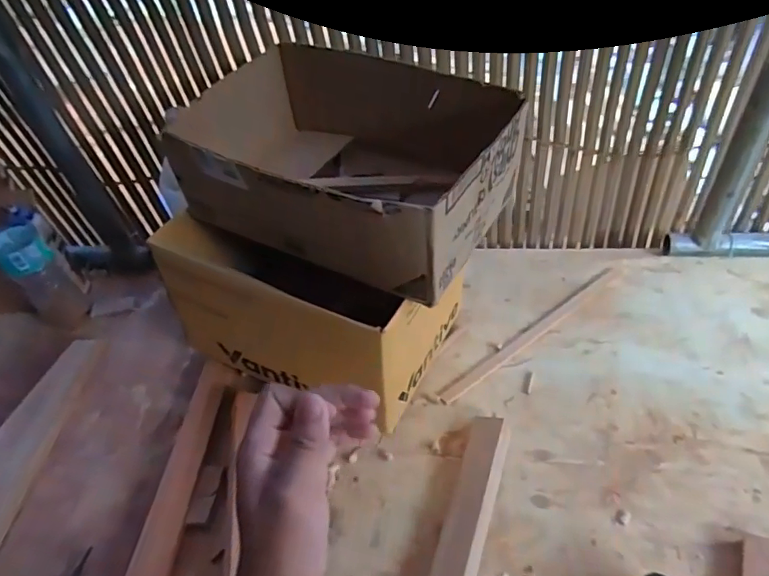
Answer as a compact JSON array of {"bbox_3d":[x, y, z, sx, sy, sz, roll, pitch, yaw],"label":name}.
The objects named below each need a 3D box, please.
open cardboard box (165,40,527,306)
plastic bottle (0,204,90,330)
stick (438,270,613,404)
[{"bbox_3d":[-0.055,-0.173,0.725,0.429,0.171,0.323,22,55,25],"label":"open cardboard box"},{"bbox_3d":[-0.598,-0.029,0.915,0.097,0.185,0.090,-37,53,-25],"label":"plastic bottle"},{"bbox_3d":[0.242,0.073,0.860,0.386,0.014,0.024,-32,51,-21],"label":"stick"}]

